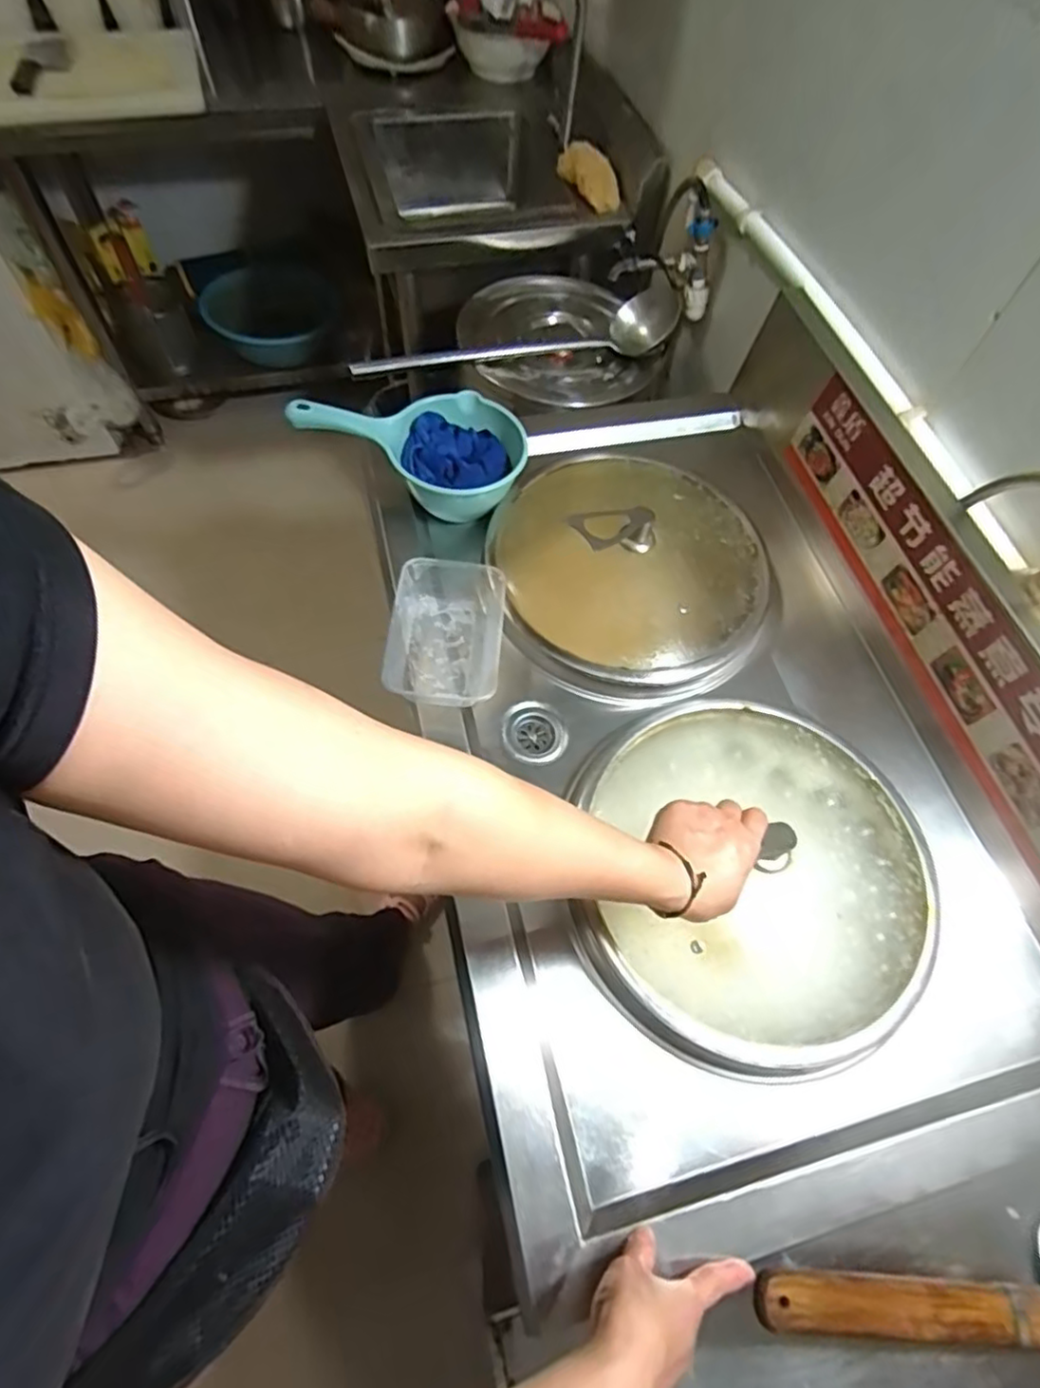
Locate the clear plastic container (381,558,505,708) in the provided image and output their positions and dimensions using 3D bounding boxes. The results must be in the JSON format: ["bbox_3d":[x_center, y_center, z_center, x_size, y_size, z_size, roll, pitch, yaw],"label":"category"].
[{"bbox_3d":[-0.078,-0.061,0.684,0.112,0.057,0.159,5,62,-1],"label":"clear plastic container"}]

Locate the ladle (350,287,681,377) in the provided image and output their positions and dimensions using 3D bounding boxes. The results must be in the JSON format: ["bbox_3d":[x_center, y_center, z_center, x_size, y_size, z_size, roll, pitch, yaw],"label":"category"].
[{"bbox_3d":[0.007,-0.511,0.966,0.501,0.051,0.107,-18,65,-12],"label":"ladle"}]

